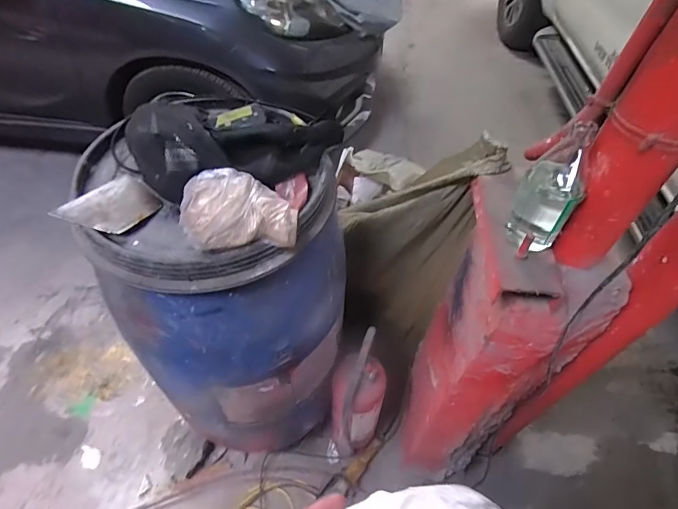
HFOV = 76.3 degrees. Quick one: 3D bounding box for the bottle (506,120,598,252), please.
[{"bbox_3d":[0.253,-0.075,0.515,0.066,0.158,0.057,32,57,22],"label":"bottle"}]

